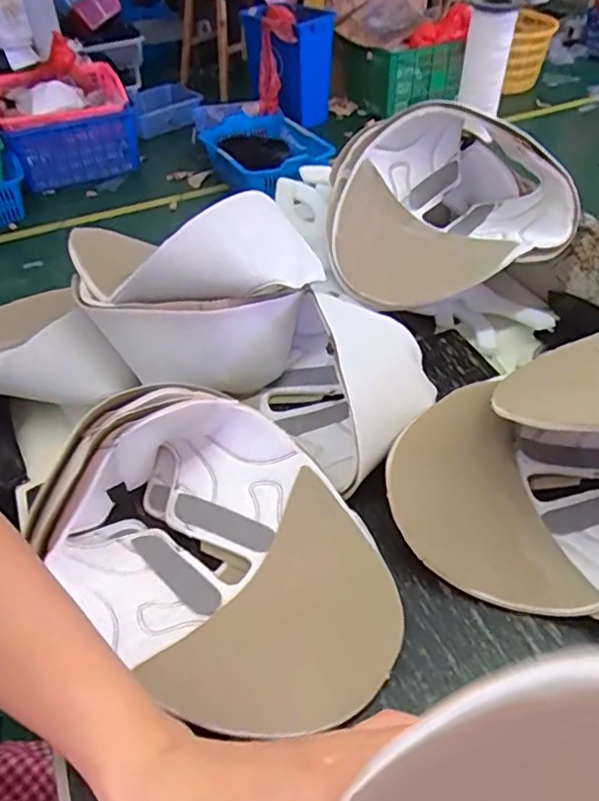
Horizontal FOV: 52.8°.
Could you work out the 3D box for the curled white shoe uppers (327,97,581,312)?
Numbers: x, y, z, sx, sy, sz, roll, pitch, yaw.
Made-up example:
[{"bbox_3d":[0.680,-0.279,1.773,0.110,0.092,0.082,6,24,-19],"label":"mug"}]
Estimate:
[{"bbox_3d":[0.138,-0.188,0.562,0.220,0.111,0.149,-10,45,-7],"label":"curled white shoe uppers"}]

